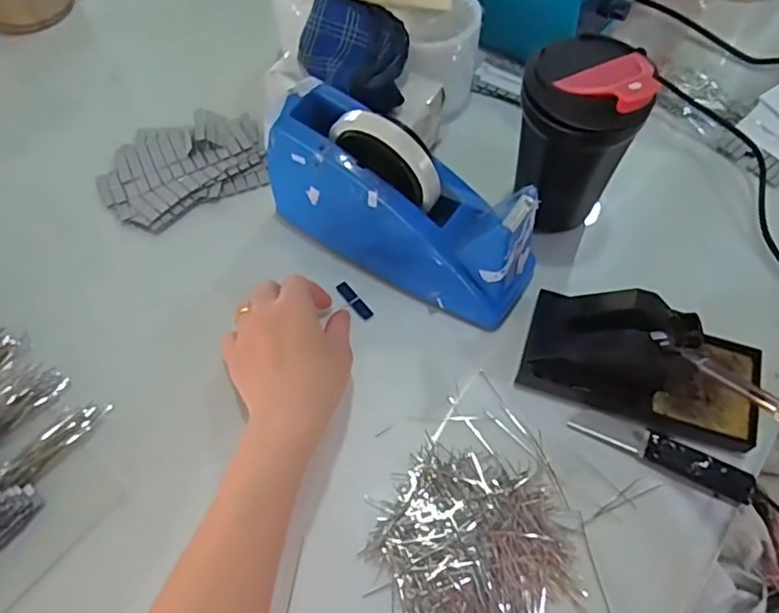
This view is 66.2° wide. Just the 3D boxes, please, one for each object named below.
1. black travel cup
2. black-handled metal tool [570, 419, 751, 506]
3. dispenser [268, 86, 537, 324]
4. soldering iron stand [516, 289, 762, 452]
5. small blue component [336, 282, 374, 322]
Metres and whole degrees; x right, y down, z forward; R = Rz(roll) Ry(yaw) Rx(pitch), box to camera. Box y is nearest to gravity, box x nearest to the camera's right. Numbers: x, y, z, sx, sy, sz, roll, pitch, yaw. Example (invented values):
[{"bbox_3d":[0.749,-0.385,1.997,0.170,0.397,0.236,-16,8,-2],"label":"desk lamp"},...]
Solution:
[{"bbox_3d":[0.133,-0.122,0.443,0.082,0.145,0.073,12,63,9],"label":"black travel cup"},{"bbox_3d":[0.184,0.098,0.404,0.117,0.009,0.024,21,64,13],"label":"black-handled metal tool"},{"bbox_3d":[0.008,-0.077,0.440,0.201,0.114,0.070,29,66,17],"label":"dispenser"},{"bbox_3d":[0.177,0.032,0.405,0.157,0.064,0.075,15,63,10],"label":"soldering iron stand"},{"bbox_3d":[-0.027,-0.005,0.464,0.010,0.004,0.038,-34,66,-15],"label":"small blue component"}]

